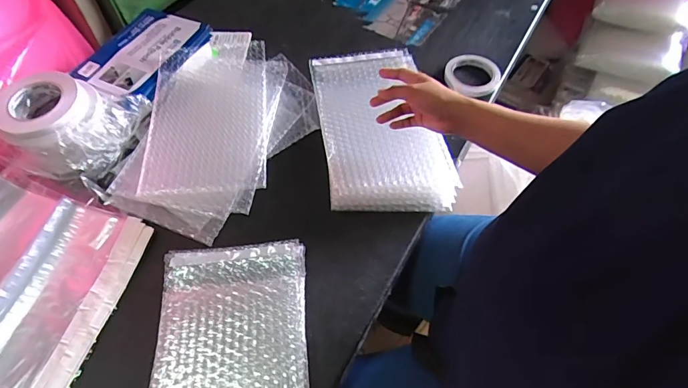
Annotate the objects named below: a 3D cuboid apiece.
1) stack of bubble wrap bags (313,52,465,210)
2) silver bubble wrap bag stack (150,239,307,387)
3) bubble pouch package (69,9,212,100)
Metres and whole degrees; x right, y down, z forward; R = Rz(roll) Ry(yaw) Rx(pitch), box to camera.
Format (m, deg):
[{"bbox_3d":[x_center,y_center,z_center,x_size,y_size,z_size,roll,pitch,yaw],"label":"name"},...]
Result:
[{"bbox_3d":[0.058,-0.123,0.676,0.194,0.062,0.327,-7,58,-3],"label":"stack of bubble wrap bags"},{"bbox_3d":[-0.139,0.204,0.486,0.185,0.022,0.302,-5,58,-2],"label":"silver bubble wrap bag stack"},{"bbox_3d":[-0.359,-0.256,0.724,0.165,0.026,0.214,26,62,17],"label":"bubble pouch package"}]

